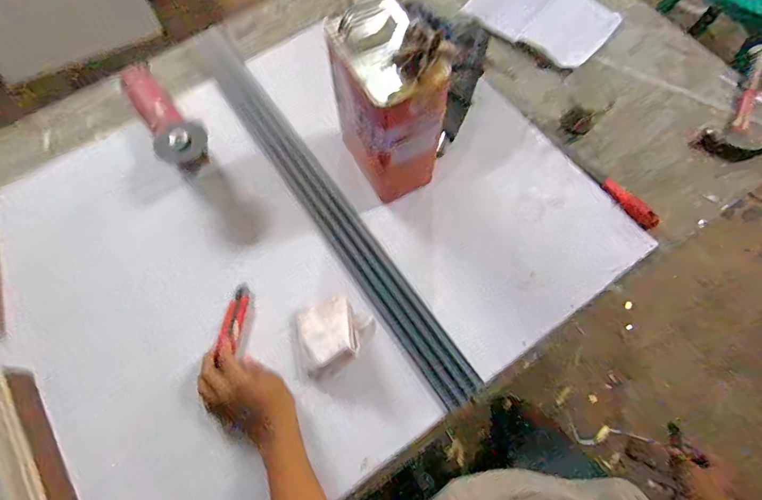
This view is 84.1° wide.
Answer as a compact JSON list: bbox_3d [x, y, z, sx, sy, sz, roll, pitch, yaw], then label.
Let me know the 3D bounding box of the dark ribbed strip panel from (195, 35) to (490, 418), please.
[{"bbox_3d":[-0.112,-0.105,0.713,0.063,0.032,0.808,-32,69,-12],"label":"dark ribbed strip panel"}]

